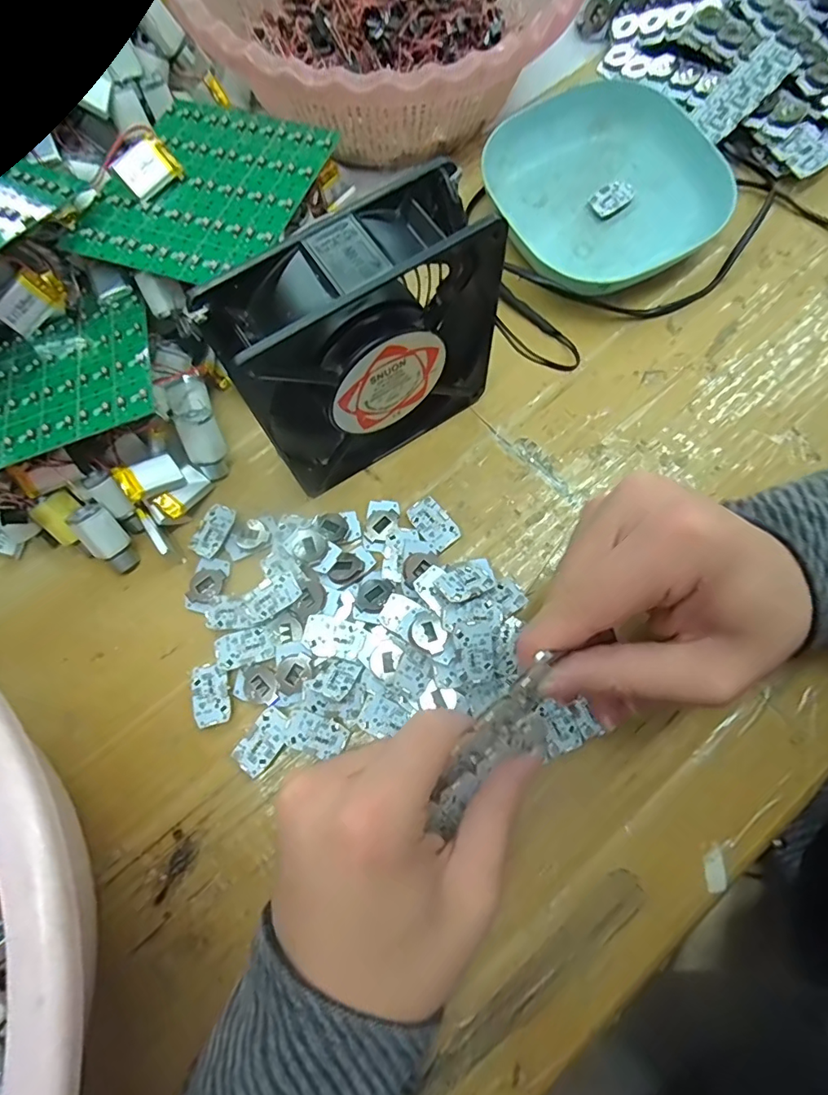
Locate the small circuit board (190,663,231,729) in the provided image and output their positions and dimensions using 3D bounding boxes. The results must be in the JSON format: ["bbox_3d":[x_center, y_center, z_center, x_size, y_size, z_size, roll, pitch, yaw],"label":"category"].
[{"bbox_3d":[-0.100,0.072,0.250,0.017,0.004,0.029,-15,73,-3],"label":"small circuit board"}]

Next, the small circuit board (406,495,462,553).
[{"bbox_3d":[0.011,-0.013,0.274,0.018,0.004,0.029,-37,76,-9],"label":"small circuit board"}]

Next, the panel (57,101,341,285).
[{"bbox_3d":[-0.111,-0.194,0.274,0.103,0.004,0.124,17,71,8],"label":"panel"}]

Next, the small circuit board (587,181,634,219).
[{"bbox_3d":[0.127,-0.226,0.329,0.027,0.006,0.020,-32,75,-8],"label":"small circuit board"}]

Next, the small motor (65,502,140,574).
[{"bbox_3d":[-0.161,-0.003,0.266,0.020,0.013,0.039,-33,119,-9],"label":"small motor"}]

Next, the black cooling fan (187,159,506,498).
[{"bbox_3d":[-0.019,-0.089,0.236,0.124,0.116,0.045,-32,74,-8],"label":"black cooling fan"}]

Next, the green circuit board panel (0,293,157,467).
[{"bbox_3d":[-0.182,-0.080,0.250,0.107,0.004,0.093,-22,60,-2],"label":"green circuit board panel"}]

